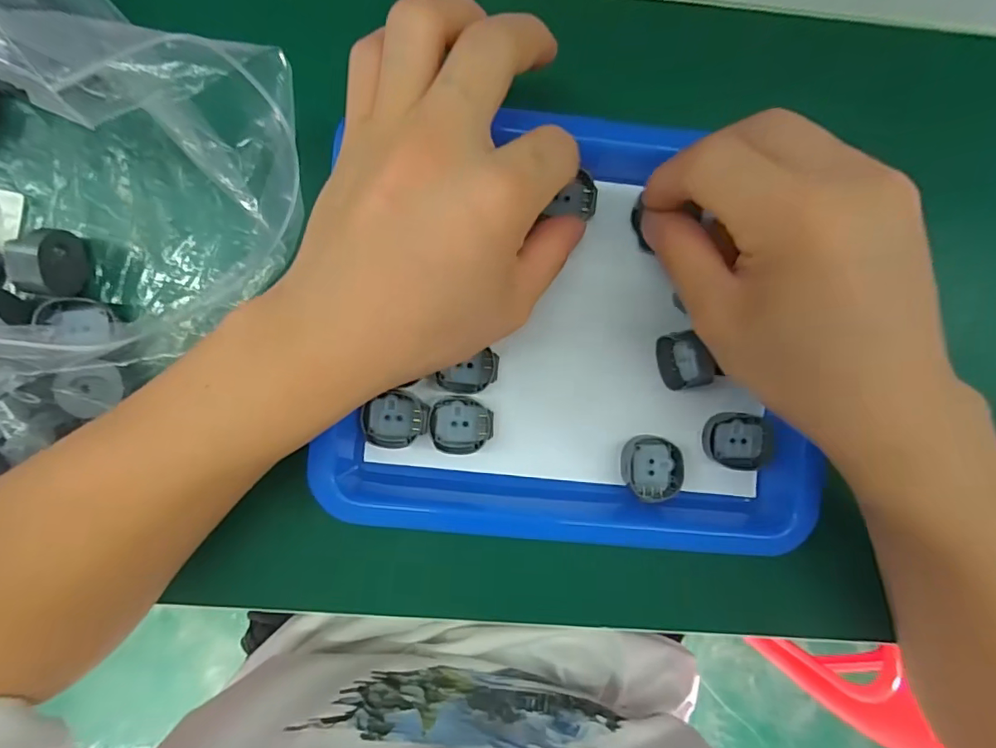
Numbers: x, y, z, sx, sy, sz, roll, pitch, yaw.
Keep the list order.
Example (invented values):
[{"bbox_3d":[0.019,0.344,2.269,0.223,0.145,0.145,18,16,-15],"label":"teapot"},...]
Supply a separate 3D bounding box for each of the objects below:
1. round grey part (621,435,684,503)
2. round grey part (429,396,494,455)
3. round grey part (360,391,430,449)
[{"bbox_3d":[0.071,0.043,0.235,0.025,0.011,0.029,-19,92,-3],"label":"round grey part"},{"bbox_3d":[-0.016,0.023,0.232,0.028,0.008,0.025,4,91,-4],"label":"round grey part"},{"bbox_3d":[-0.045,0.020,0.225,0.028,0.007,0.024,1,91,-4],"label":"round grey part"}]

